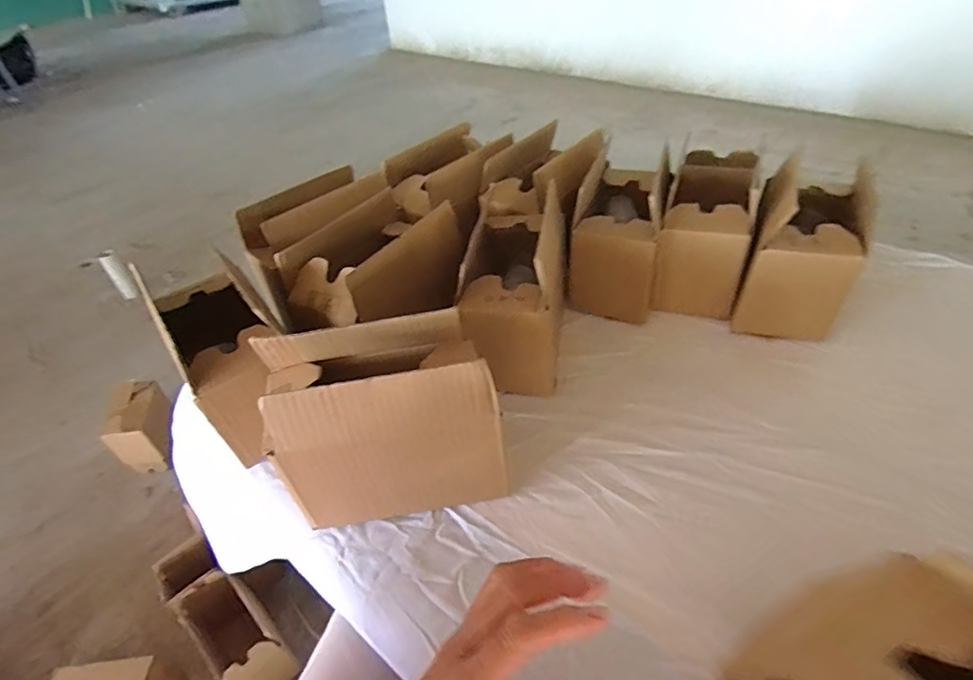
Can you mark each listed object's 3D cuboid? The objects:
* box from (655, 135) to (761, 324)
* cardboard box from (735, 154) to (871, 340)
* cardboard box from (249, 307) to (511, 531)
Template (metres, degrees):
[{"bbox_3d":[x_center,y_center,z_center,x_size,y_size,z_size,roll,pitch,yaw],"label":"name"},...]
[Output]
[{"bbox_3d":[0.264,-0.138,0.615,0.097,0.156,0.167,13,46,20],"label":"box"},{"bbox_3d":[0.347,-0.103,0.569,0.103,0.155,0.149,15,47,21],"label":"cardboard box"},{"bbox_3d":[-0.082,0.067,0.431,0.176,0.159,0.095,-8,43,-1],"label":"cardboard box"}]

